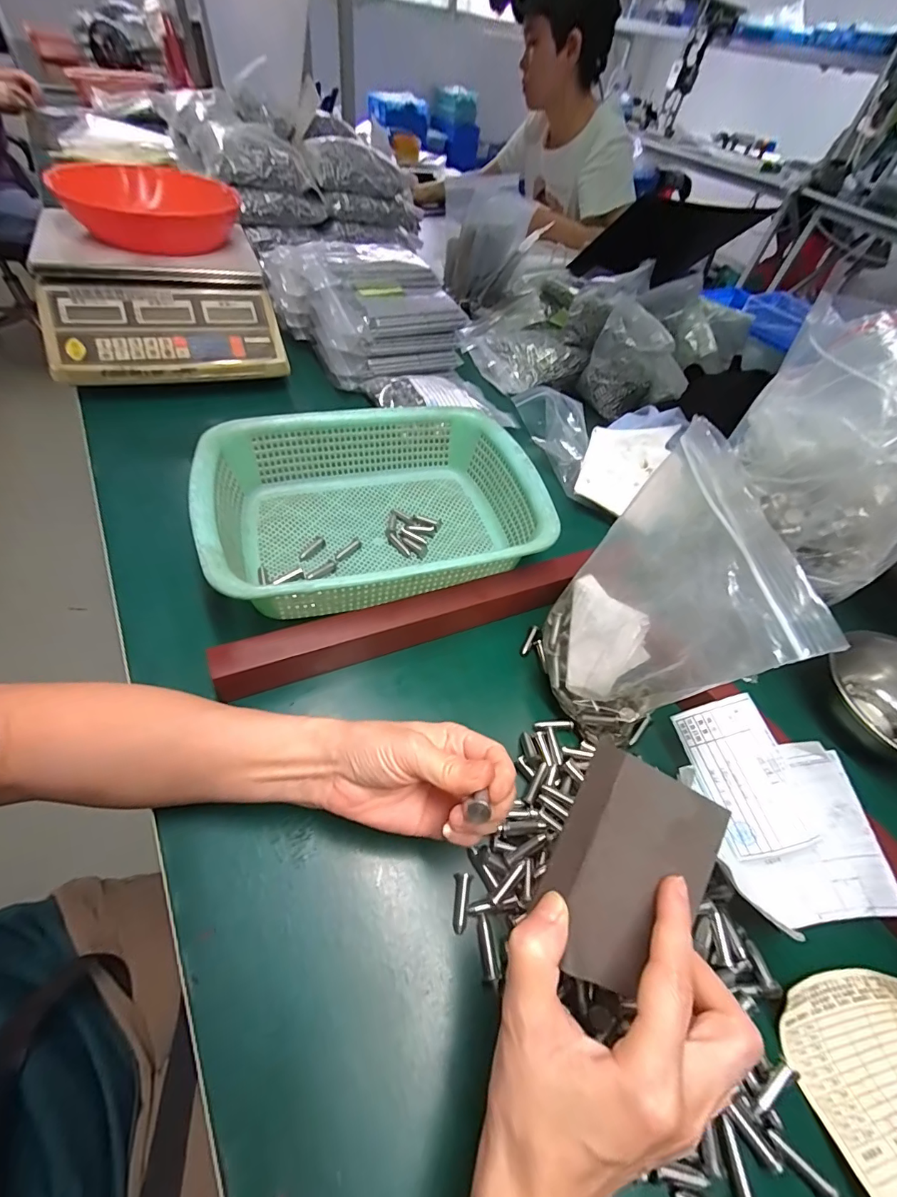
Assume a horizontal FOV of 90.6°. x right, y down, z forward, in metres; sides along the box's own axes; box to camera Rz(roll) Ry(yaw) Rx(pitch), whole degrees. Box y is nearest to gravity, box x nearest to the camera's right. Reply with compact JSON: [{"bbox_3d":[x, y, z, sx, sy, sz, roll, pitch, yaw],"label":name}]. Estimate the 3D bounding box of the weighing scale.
[{"bbox_3d":[-0.373,-0.388,0.589,0.257,0.122,0.235,-14,57,-18],"label":"weighing scale"}]

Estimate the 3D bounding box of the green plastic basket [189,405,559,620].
[{"bbox_3d":[-0.065,-0.091,0.423,0.291,0.082,0.218,-12,56,-14],"label":"green plastic basket"}]

